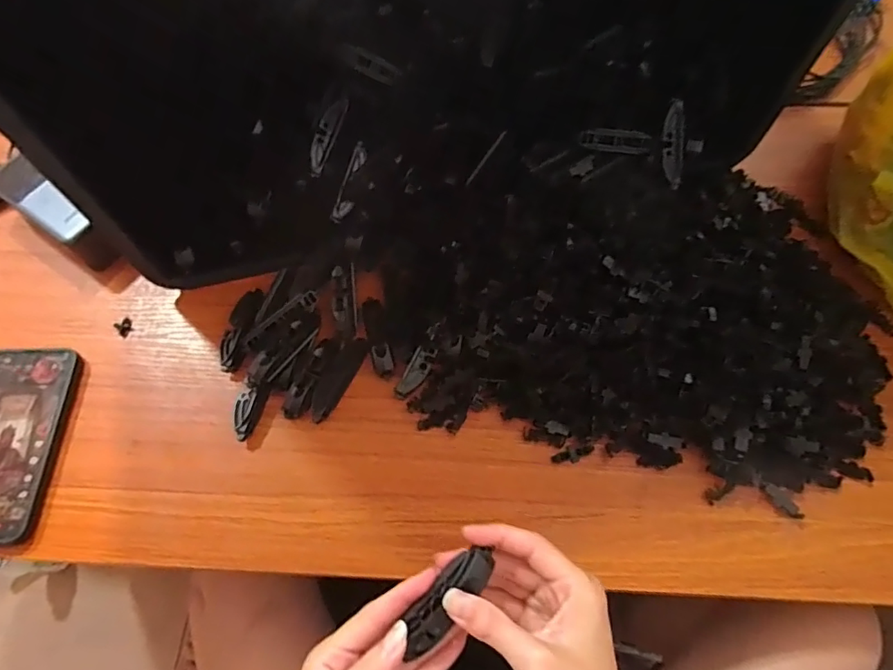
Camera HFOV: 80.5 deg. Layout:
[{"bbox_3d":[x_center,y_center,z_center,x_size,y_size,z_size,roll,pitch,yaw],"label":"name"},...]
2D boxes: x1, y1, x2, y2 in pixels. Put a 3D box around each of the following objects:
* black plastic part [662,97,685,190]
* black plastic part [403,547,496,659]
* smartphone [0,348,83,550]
[{"bbox_3d":[0.217,-0.181,0.502,0.017,0.010,0.077,-9,111,-2],"label":"black plastic part"},{"bbox_3d":[0.001,0.148,0.294,0.022,0.011,0.064,36,78,14],"label":"black plastic part"},{"bbox_3d":[-0.359,0.087,0.431,0.079,0.010,0.159,0,65,-3],"label":"smartphone"}]

